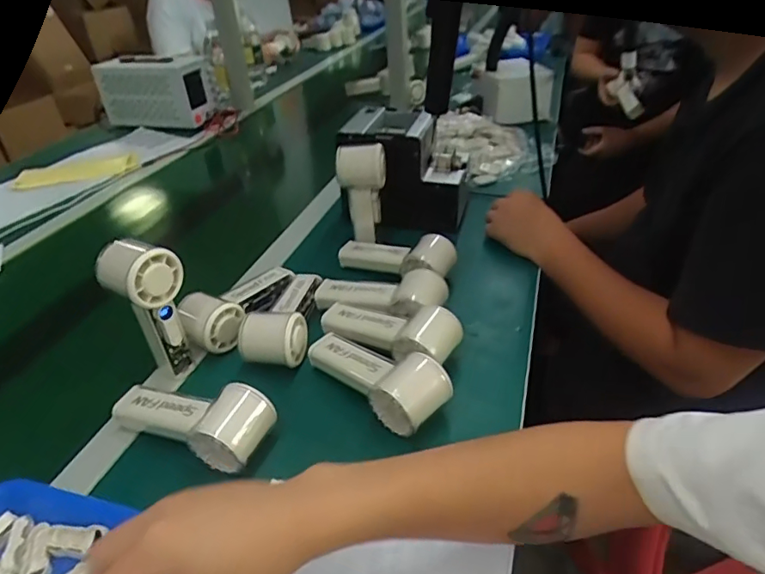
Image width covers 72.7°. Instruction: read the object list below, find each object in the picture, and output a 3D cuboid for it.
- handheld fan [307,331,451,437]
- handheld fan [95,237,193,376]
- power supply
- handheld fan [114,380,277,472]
[{"bbox_3d":[-0.006,0.082,0.506,0.061,0.068,0.158,-28,42,-33],"label":"handheld fan"},{"bbox_3d":[-0.235,0.021,0.522,0.066,0.140,0.053,18,39,28],"label":"handheld fan"},{"bbox_3d":[-0.557,-0.483,1.299,0.259,0.156,0.124,9,36,16],"label":"power supply"},{"bbox_3d":[-0.172,0.115,0.477,0.157,0.055,0.062,14,37,23],"label":"handheld fan"}]

